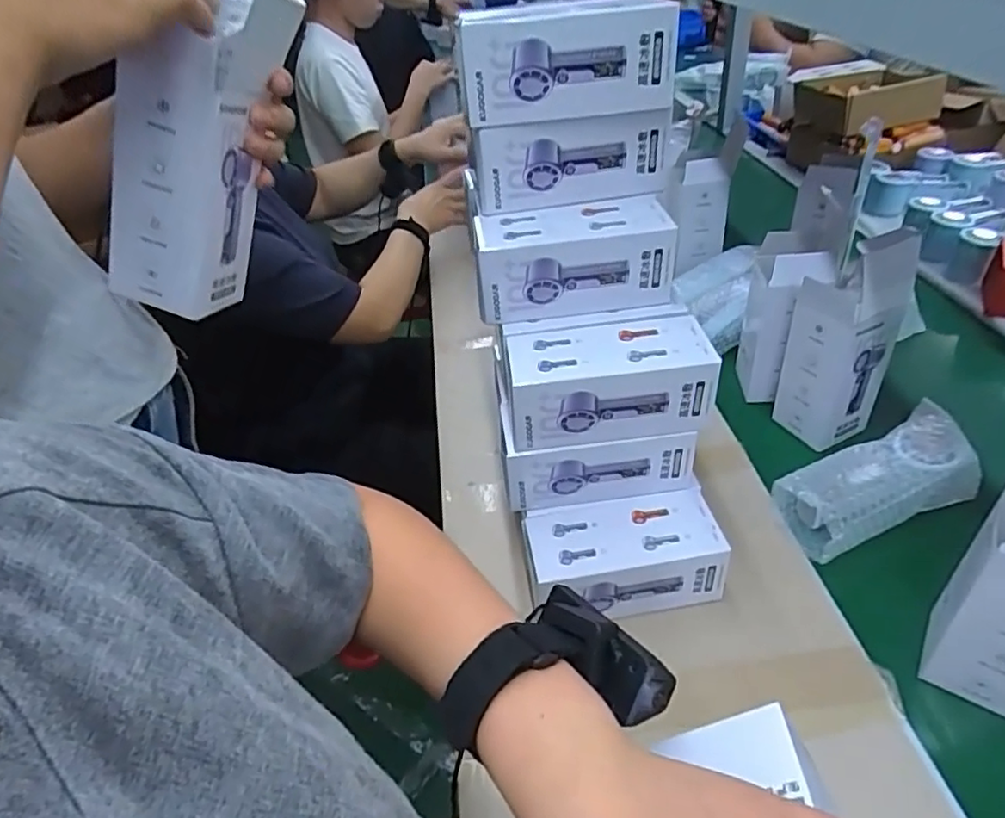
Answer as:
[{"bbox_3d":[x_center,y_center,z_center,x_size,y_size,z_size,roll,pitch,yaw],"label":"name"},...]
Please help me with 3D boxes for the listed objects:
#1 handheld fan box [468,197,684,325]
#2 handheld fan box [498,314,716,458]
[{"bbox_3d":[0.060,-0.130,0.540,0.159,0.072,0.071,-5,39,1],"label":"handheld fan box"},{"bbox_3d":[0.086,-0.025,0.525,0.158,0.075,0.078,-5,39,1],"label":"handheld fan box"}]

